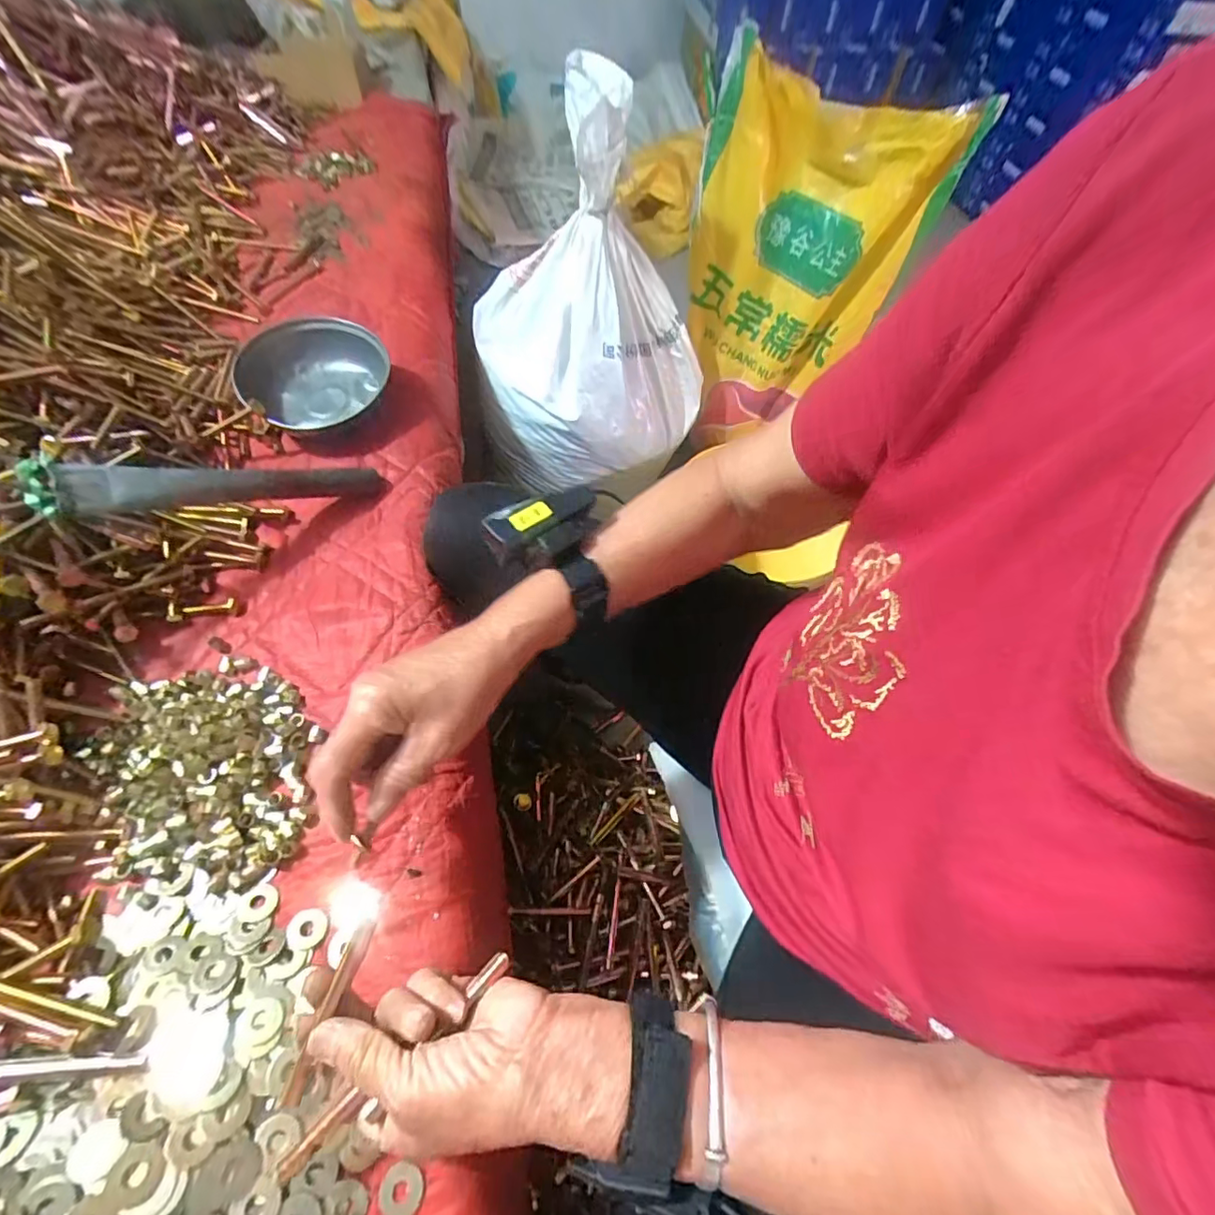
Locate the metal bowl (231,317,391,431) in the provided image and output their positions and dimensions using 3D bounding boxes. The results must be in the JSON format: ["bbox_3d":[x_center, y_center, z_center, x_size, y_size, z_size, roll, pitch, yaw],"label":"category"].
[{"bbox_3d":[-0.294,-0.235,0.560,0.134,0.054,0.134,1,57,-2],"label":"metal bowl"}]

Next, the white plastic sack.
[{"bbox_3d":[-0.022,-0.371,0.719,0.272,0.401,0.231,-29,63,-19],"label":"white plastic sack"}]

